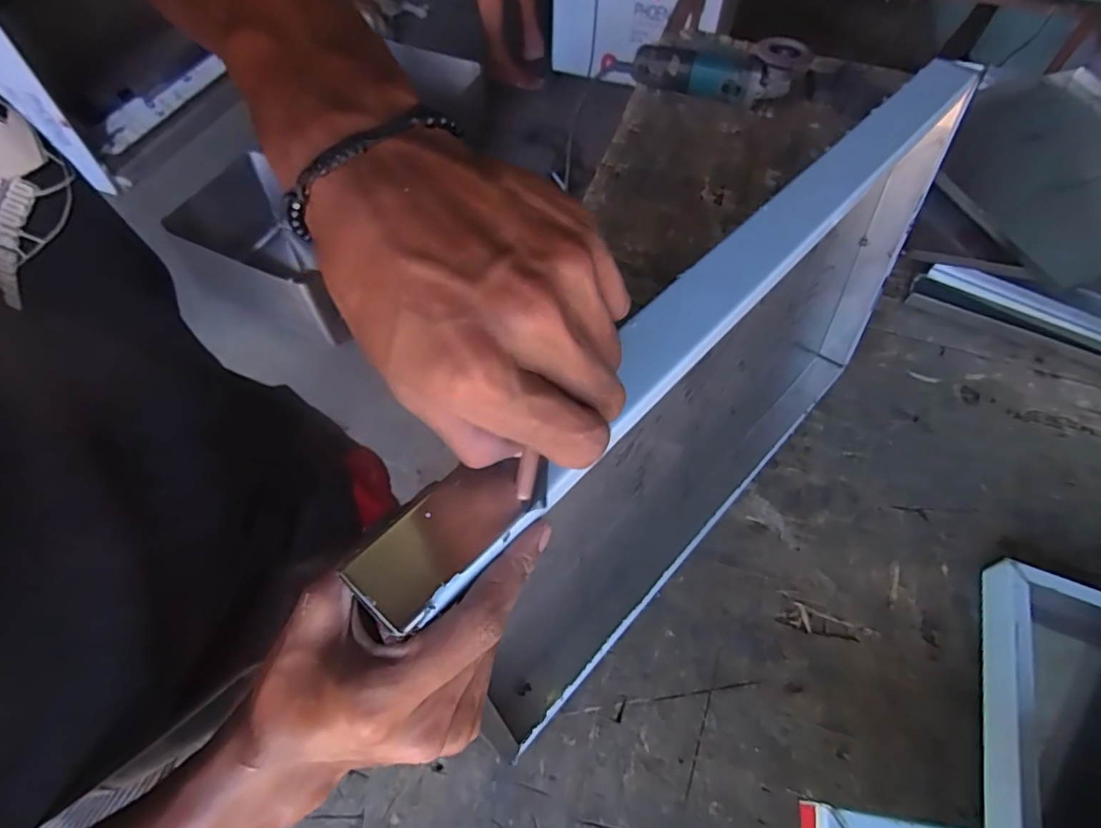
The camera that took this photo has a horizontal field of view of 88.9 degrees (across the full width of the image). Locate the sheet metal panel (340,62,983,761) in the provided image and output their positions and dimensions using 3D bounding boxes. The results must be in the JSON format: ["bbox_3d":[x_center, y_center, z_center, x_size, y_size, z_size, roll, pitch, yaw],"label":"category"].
[{"bbox_3d":[0.148,-0.004,0.455,0.085,0.340,0.558,37,63,20],"label":"sheet metal panel"}]

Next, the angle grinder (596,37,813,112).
[{"bbox_3d":[0.278,-0.608,0.981,0.307,0.097,0.088,20,60,10],"label":"angle grinder"}]

